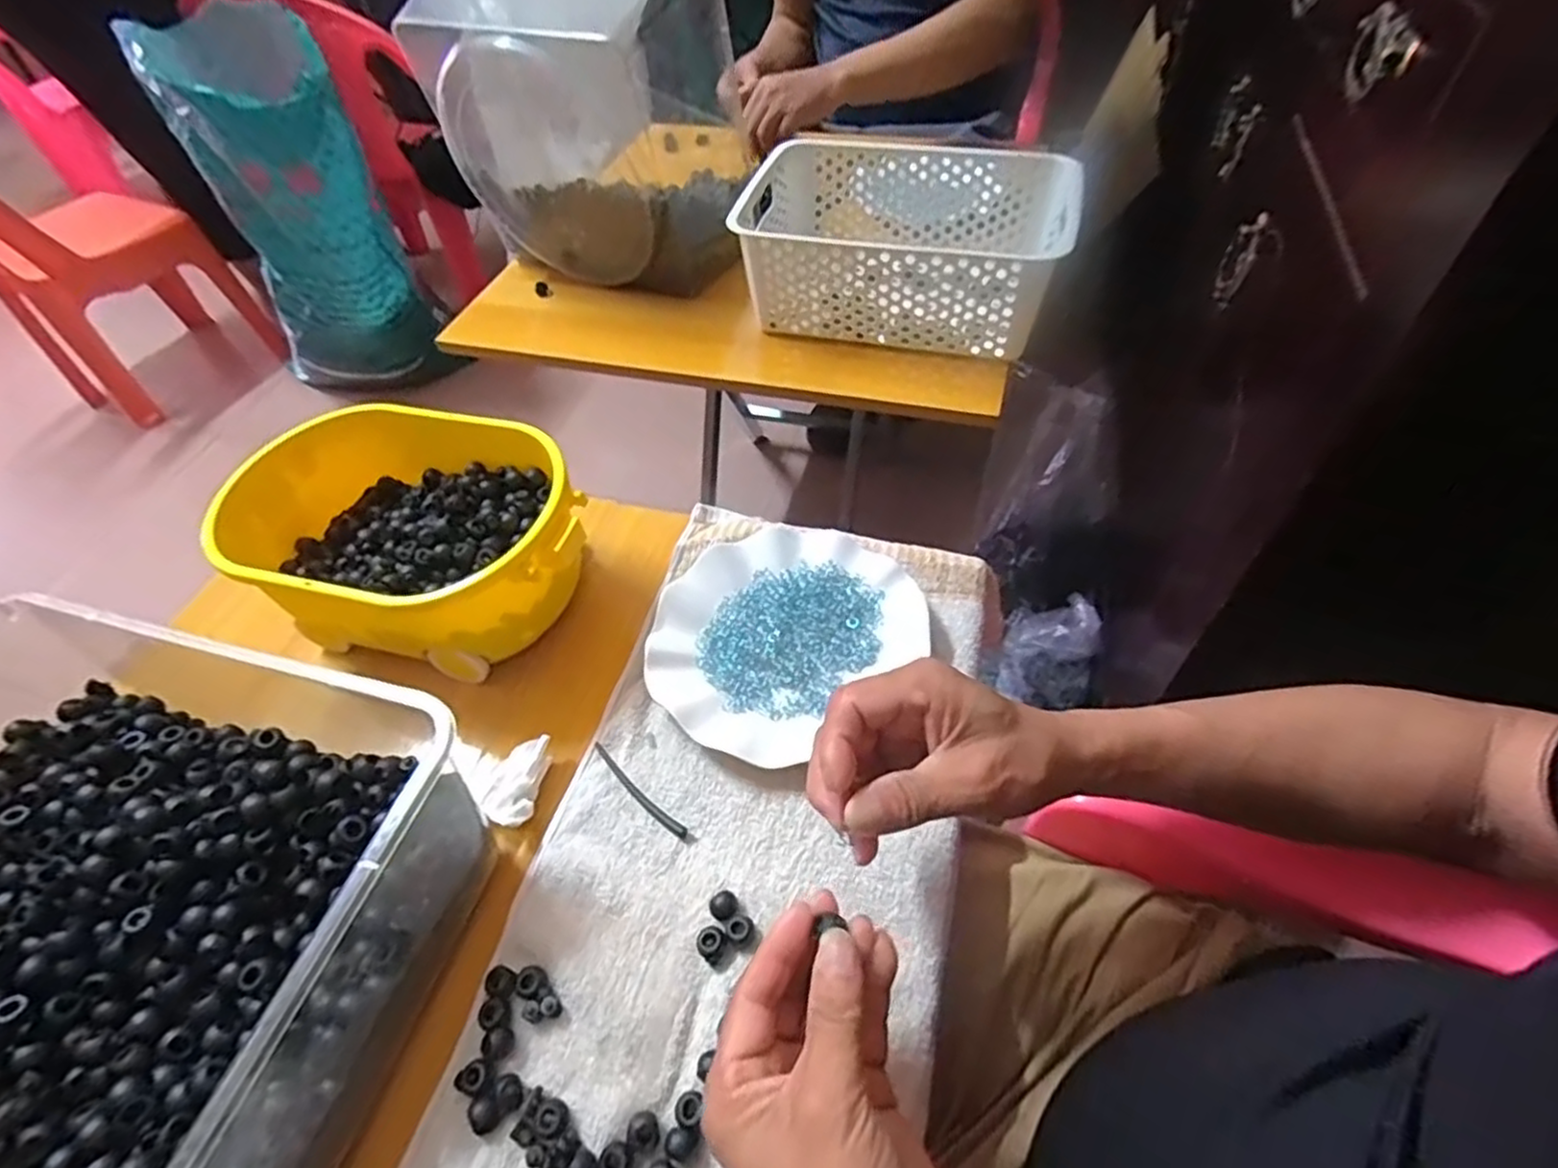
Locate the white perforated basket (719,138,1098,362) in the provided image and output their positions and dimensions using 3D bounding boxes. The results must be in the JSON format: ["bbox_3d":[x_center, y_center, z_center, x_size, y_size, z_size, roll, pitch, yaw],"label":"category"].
[{"bbox_3d":[0.123,-0.342,0.730,0.297,0.106,0.209,10,54,13],"label":"white perforated basket"}]

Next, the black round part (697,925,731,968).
[{"bbox_3d":[-0.035,0.193,0.386,0.018,0.009,0.015,36,63,28],"label":"black round part"}]

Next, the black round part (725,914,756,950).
[{"bbox_3d":[-0.021,0.186,0.390,0.015,0.009,0.016,-2,52,3],"label":"black round part"}]

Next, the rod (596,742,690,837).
[{"bbox_3d":[-0.086,0.125,0.438,0.082,0.004,0.009,34,62,27],"label":"rod"}]

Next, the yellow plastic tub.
[{"bbox_3d":[-0.254,-0.033,0.511,0.252,0.087,0.165,12,54,14],"label":"yellow plastic tub"}]

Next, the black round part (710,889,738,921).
[{"bbox_3d":[-0.030,0.177,0.399,0.015,0.010,0.015,-2,52,3],"label":"black round part"}]

